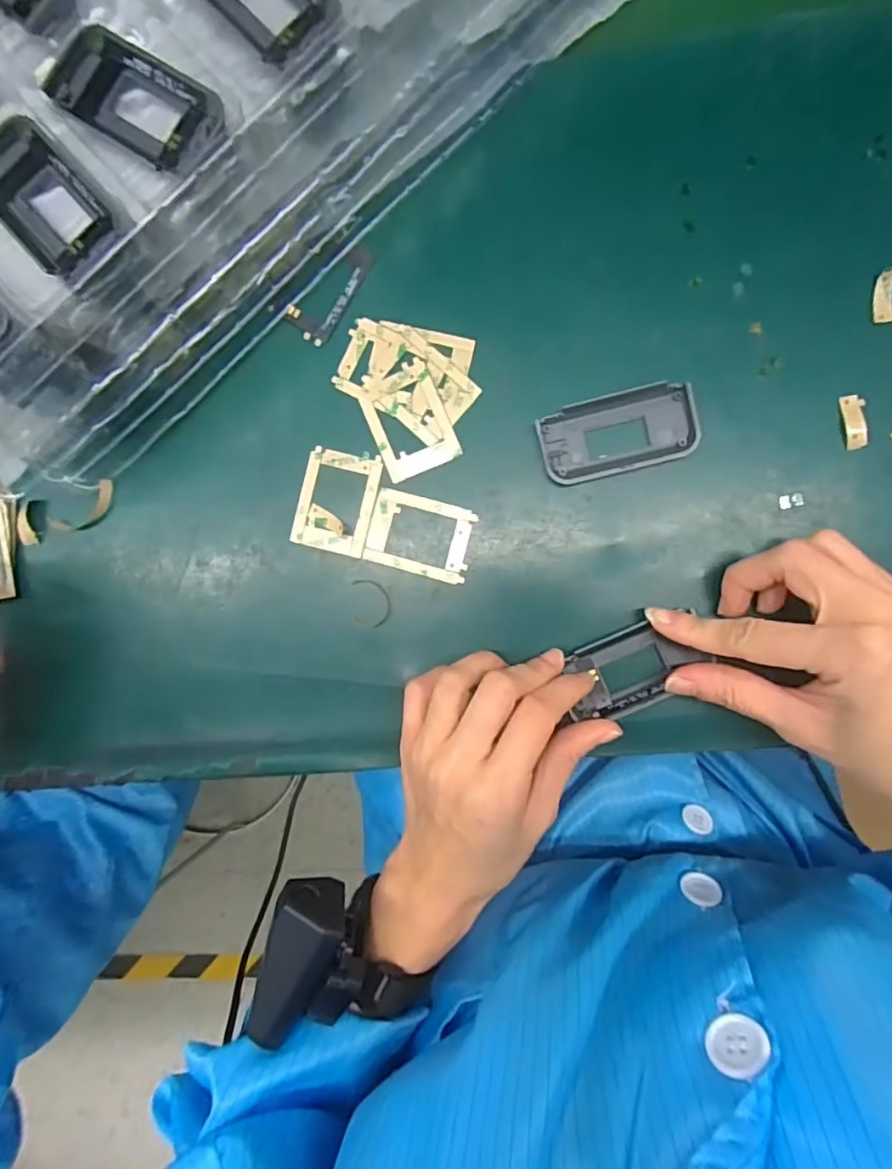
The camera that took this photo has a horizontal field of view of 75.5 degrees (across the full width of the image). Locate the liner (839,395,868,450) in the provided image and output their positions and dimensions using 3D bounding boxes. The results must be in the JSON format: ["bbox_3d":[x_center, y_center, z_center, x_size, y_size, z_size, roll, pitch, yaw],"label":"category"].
[{"bbox_3d":[0.199,-0.079,0.279,0.011,0.006,0.026,-3,91,5],"label":"liner"}]

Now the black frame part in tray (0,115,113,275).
[{"bbox_3d":[-0.169,-0.161,0.238,0.036,0.008,0.065,-40,86,4],"label":"black frame part in tray"}]

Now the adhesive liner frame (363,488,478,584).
[{"bbox_3d":[-0.013,-0.025,0.301,0.053,0.004,0.039,16,93,5],"label":"adhesive liner frame"}]

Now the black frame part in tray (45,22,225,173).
[{"bbox_3d":[-0.126,-0.198,0.237,0.071,0.007,0.037,36,92,5],"label":"black frame part in tray"}]

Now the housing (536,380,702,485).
[{"bbox_3d":[0.086,-0.075,0.289,0.076,0.009,0.039,-12,90,5],"label":"housing"}]

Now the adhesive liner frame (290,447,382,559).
[{"bbox_3d":[-0.058,-0.044,0.306,0.039,0.004,0.053,14,93,5],"label":"adhesive liner frame"}]

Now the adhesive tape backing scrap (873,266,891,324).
[{"bbox_3d":[0.213,-0.139,0.277,0.012,0.004,0.025,2,92,5],"label":"adhesive tape backing scrap"}]

